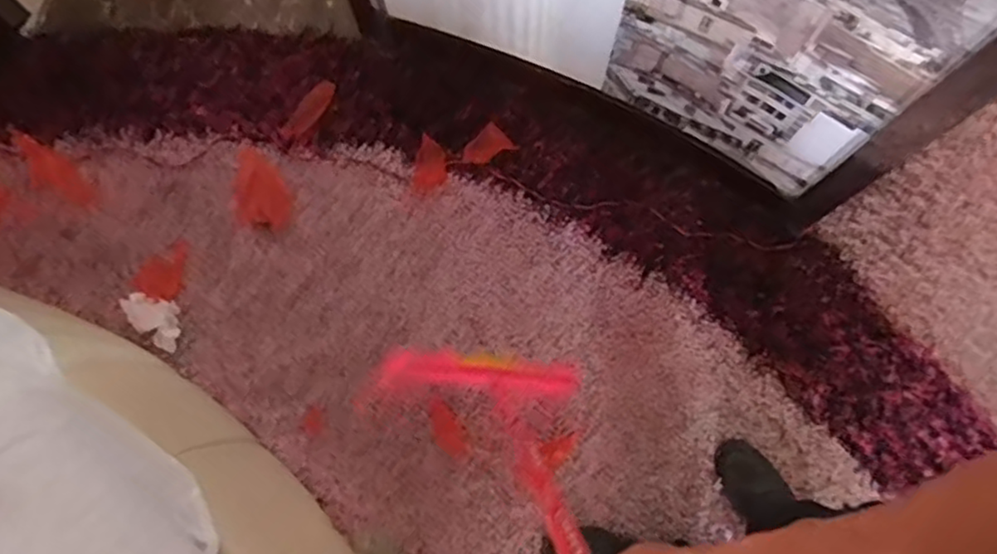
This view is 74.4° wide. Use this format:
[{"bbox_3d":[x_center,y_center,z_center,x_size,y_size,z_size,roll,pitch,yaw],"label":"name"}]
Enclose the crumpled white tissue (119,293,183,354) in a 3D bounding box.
[{"bbox_3d":[-0.622,0.073,1.196,0.126,0.024,0.071,38,81,8],"label":"crumpled white tissue"}]

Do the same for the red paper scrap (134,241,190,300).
[{"bbox_3d":[-0.628,-0.017,1.231,0.083,0.022,0.113,9,79,2],"label":"red paper scrap"}]

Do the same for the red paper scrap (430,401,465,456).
[{"bbox_3d":[-0.095,0.272,1.173,0.049,0.005,0.098,-32,80,-6],"label":"red paper scrap"}]

